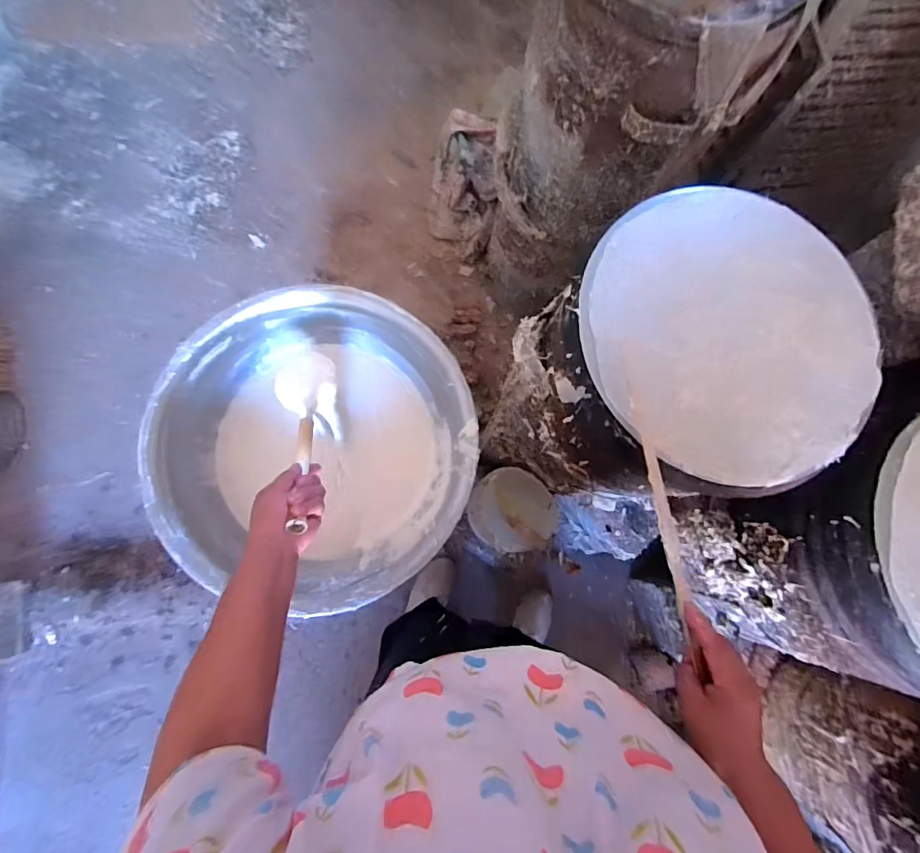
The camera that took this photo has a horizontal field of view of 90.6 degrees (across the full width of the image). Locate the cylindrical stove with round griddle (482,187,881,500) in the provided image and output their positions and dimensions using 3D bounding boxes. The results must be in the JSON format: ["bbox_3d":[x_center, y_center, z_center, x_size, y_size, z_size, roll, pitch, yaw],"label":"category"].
[{"bbox_3d":[0.303,-0.078,0.750,0.388,0.455,0.356,-44,86,-10],"label":"cylindrical stove with round griddle"}]

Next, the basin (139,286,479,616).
[{"bbox_3d":[-0.236,0.038,0.803,0.499,0.209,0.487,1,80,-4],"label":"basin"}]

